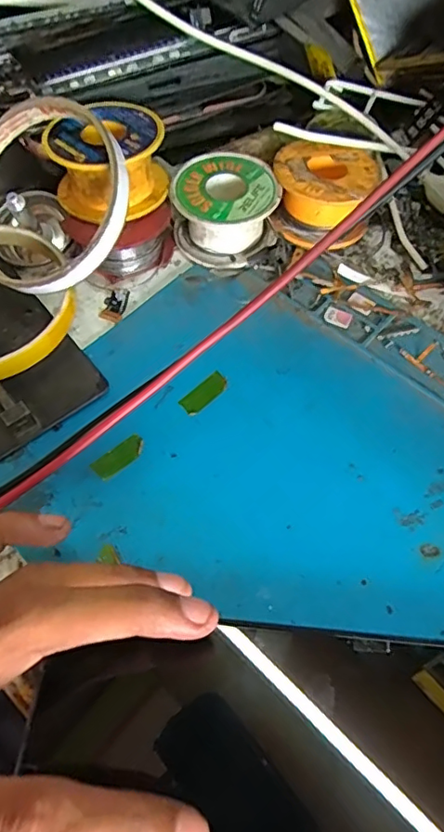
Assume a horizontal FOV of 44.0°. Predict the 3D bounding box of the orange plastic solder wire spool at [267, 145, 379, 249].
[{"bbox_3d":[0.053,-0.114,0.283,0.051,0.032,0.050,0,60,-1],"label":"orange plastic solder wire spool"}]

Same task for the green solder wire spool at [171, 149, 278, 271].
[{"bbox_3d":[0.001,-0.104,0.277,0.049,0.030,0.051,3,60,1],"label":"green solder wire spool"}]

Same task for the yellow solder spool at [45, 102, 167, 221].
[{"bbox_3d":[-0.053,-0.118,0.256,0.052,0.035,0.050,0,60,-1],"label":"yellow solder spool"}]

